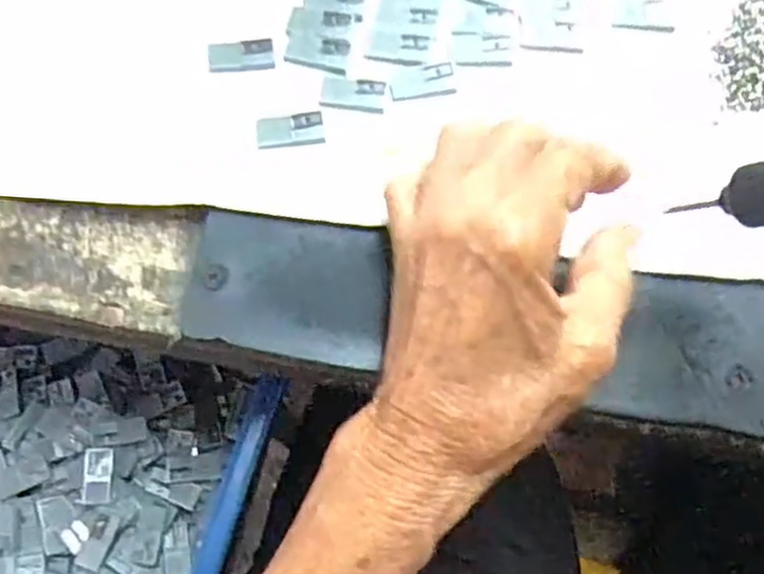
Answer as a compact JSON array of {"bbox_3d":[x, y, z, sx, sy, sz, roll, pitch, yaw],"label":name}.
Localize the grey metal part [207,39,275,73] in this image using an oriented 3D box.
[{"bbox_3d":[-0.058,-0.096,0.309,0.027,0.004,0.014,-4,72,-3],"label":"grey metal part"}]

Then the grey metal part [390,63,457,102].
[{"bbox_3d":[0.017,-0.085,0.307,0.027,0.004,0.014,-11,73,-5],"label":"grey metal part"}]

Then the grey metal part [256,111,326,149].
[{"bbox_3d":[-0.037,-0.064,0.298,0.027,0.004,0.014,-9,73,-4],"label":"grey metal part"}]

